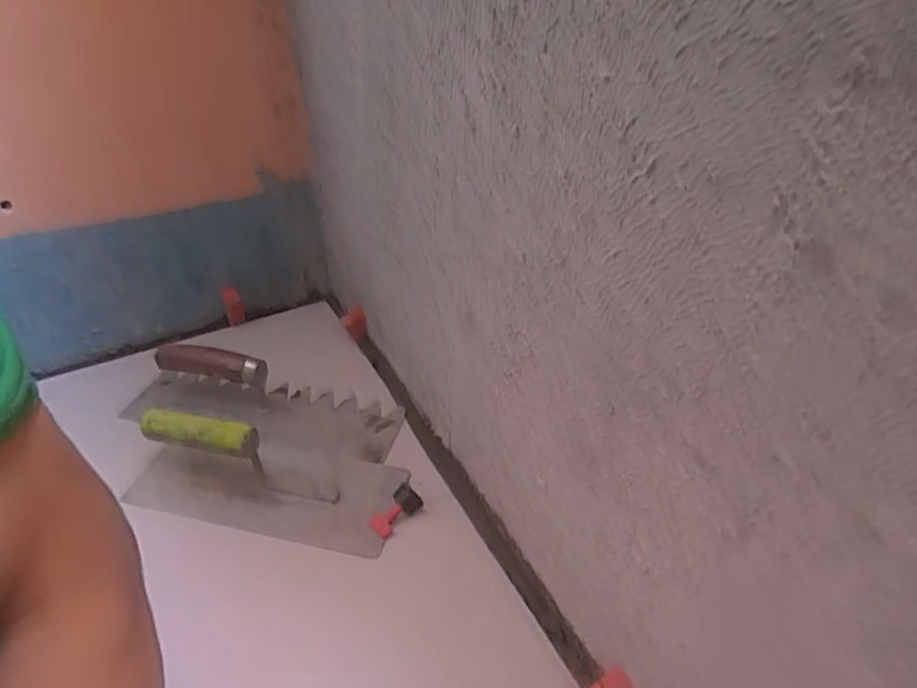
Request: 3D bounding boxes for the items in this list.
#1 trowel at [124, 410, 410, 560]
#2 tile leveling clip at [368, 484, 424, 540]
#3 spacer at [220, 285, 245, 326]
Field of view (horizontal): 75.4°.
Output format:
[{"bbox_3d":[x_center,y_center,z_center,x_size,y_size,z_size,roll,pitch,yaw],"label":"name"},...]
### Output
[{"bbox_3d":[-0.188,0.123,0.595,0.282,0.089,0.103,8,39,10],"label":"trowel"},{"bbox_3d":[-0.064,0.160,0.578,0.049,0.029,0.027,-30,47,-32],"label":"tile leveling clip"},{"bbox_3d":[-0.317,-0.054,0.836,0.023,0.062,0.007,-14,40,-17],"label":"spacer"}]

